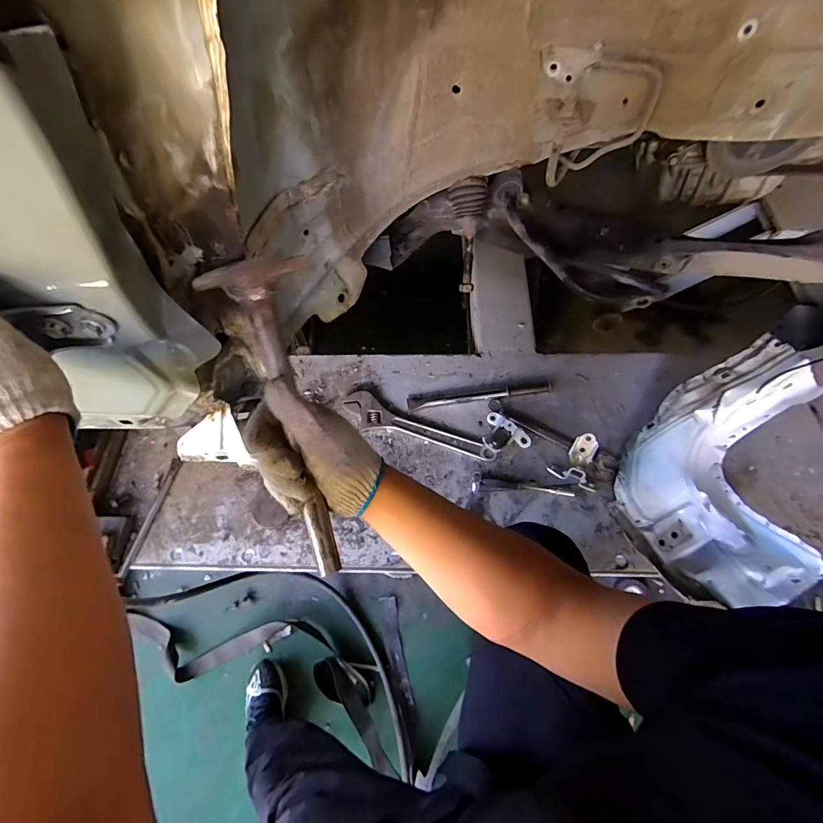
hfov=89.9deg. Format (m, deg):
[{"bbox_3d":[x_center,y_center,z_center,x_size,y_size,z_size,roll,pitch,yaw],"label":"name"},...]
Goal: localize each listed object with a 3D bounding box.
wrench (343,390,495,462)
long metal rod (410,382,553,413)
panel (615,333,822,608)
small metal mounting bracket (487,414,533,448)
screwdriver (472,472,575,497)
[{"bbox_3d":[0.006,0.042,0.914,0.350,0.028,0.072,23,67,13],"label":"wrench"},{"bbox_3d":[0.162,-0.038,0.946,0.324,0.025,0.025,-9,64,-2],"label":"long metal rod"},{"bbox_3d":[0.631,0.104,0.789,0.449,0.177,0.330,-40,69,-16],"label":"panel"},{"bbox_3d":[0.215,0.035,0.905,0.111,0.040,0.032,32,70,17],"label":"small metal mounting bracket"},{"bbox_3d":[0.229,0.150,0.855,0.202,0.021,0.043,2,64,3],"label":"screwdriver"}]

